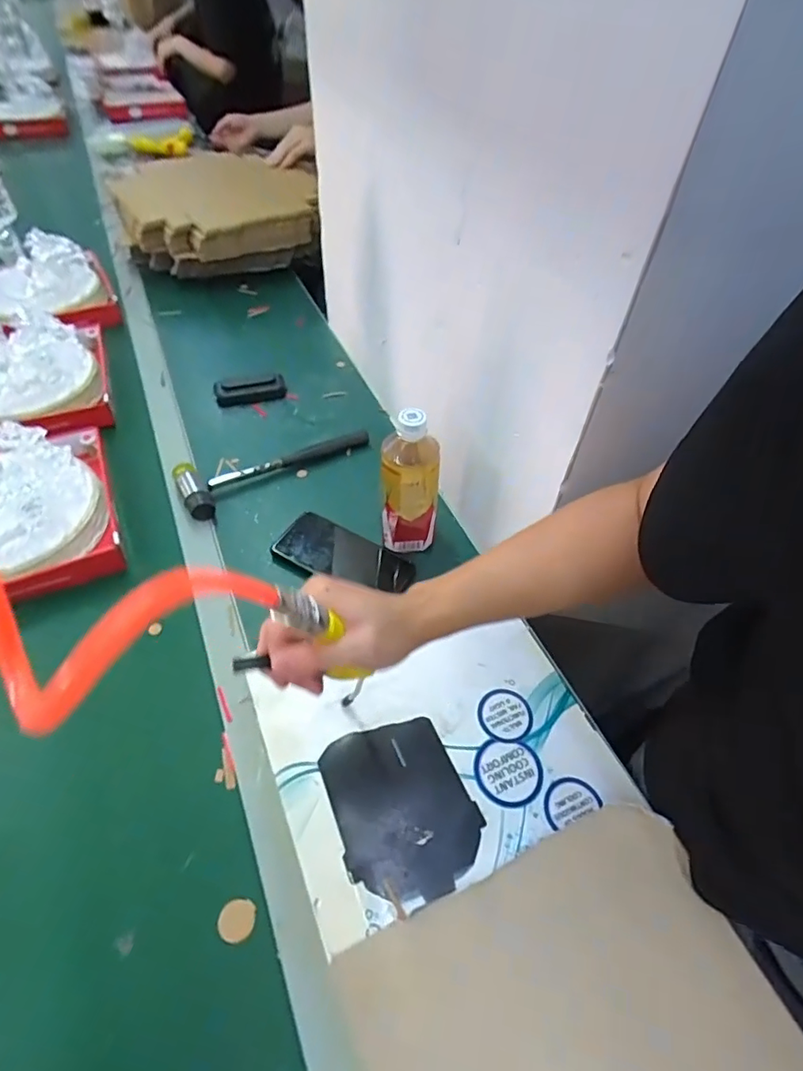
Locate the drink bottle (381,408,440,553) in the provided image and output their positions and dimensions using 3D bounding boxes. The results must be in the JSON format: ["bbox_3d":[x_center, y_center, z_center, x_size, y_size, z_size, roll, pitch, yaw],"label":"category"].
[{"bbox_3d":[0.011,-0.056,0.623,0.068,0.178,0.057,4,51,2],"label":"drink bottle"}]

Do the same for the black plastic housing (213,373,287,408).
[{"bbox_3d":[-0.237,-0.227,0.855,0.107,0.021,0.045,-8,52,-8],"label":"black plastic housing"}]

